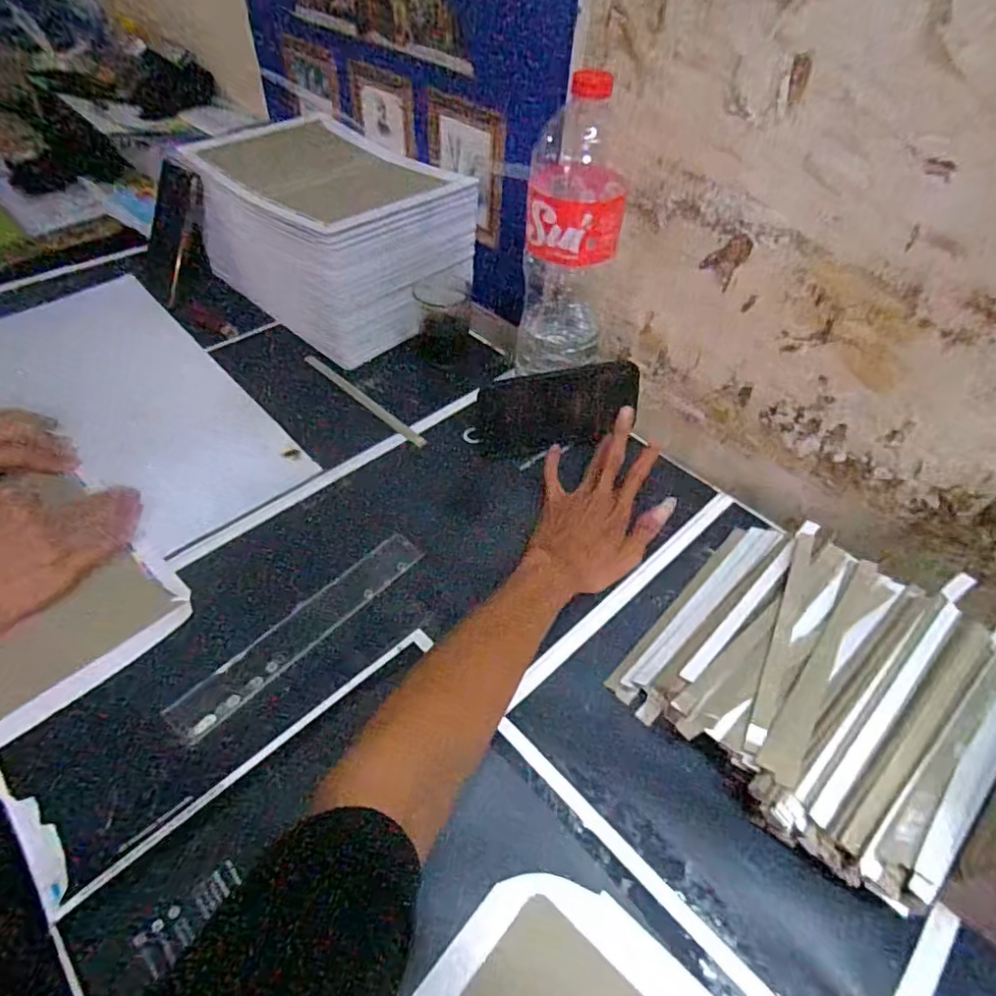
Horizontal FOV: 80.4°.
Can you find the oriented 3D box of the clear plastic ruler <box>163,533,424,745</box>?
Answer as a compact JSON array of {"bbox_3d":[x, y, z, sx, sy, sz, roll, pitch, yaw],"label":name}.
[{"bbox_3d":[-0.155,0.103,0.480,0.032,0.004,0.224,41,59,15],"label":"clear plastic ruler"}]

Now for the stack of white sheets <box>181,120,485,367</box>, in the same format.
[{"bbox_3d":[-0.199,-0.337,0.744,0.318,0.146,0.228,36,55,25],"label":"stack of white sheets"}]

